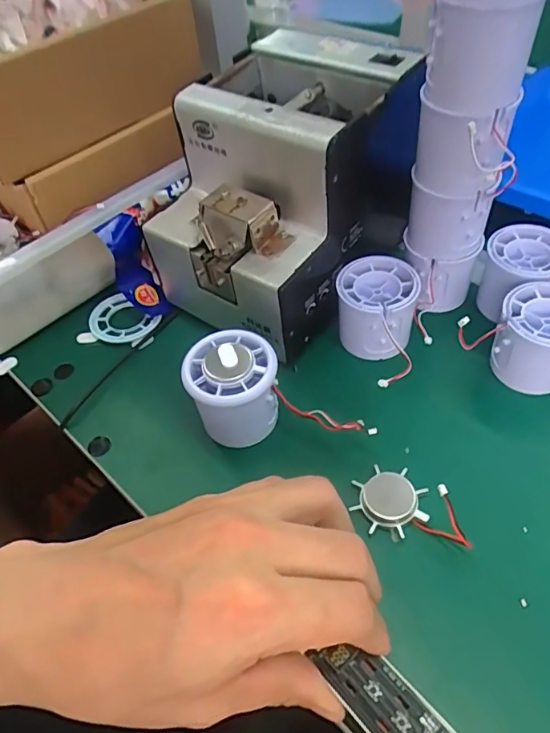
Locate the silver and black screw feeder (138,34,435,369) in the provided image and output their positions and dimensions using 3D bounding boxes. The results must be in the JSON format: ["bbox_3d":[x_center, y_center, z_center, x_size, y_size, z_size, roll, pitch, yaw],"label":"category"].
[{"bbox_3d":[0.008,-0.121,0.378,0.134,0.146,0.167,31,60,28],"label":"silver and black screw feeder"}]

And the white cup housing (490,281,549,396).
[{"bbox_3d":[0.173,-0.019,0.344,0.052,0.050,0.050,-3,50,4],"label":"white cup housing"}]

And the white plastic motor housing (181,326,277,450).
[{"bbox_3d":[-0.026,0.014,0.332,0.053,0.053,0.053,-6,50,1],"label":"white plastic motor housing"}]

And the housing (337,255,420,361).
[{"bbox_3d":[0.072,-0.041,0.373,0.051,0.049,0.053,4,51,10],"label":"housing"}]

